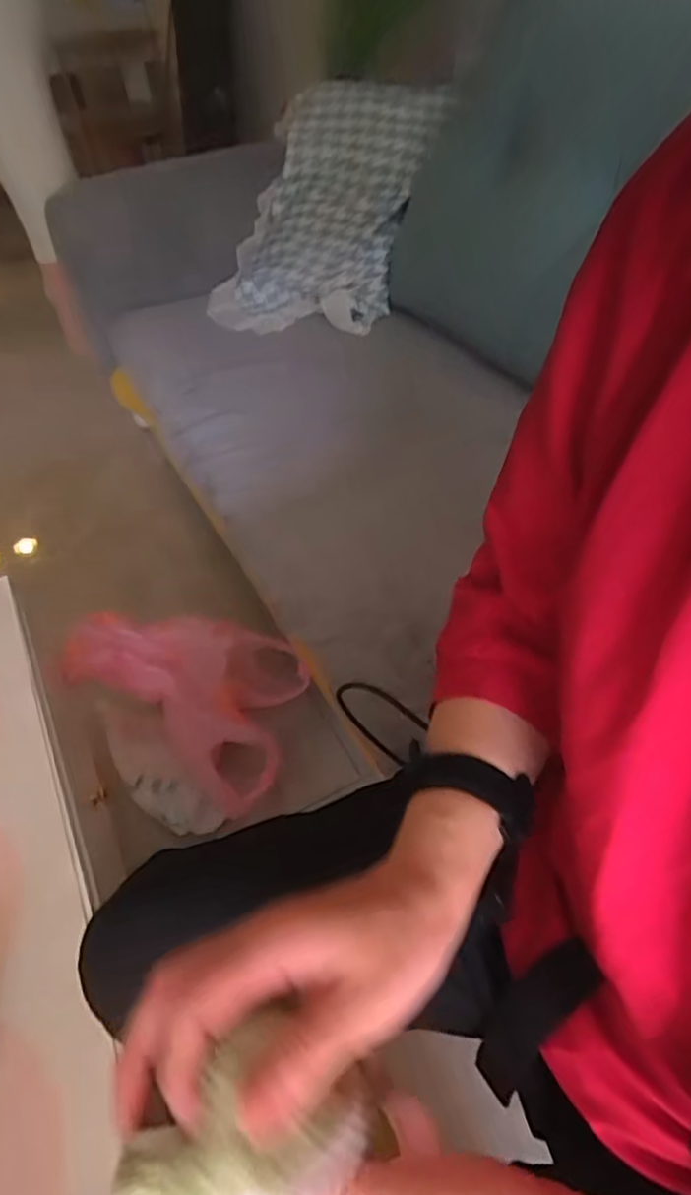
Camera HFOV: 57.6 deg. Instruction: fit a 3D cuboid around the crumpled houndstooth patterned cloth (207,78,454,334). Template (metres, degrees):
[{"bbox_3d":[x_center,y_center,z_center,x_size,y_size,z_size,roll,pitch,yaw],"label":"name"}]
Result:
[{"bbox_3d":[-0.041,-0.763,1.266,0.367,0.103,0.535,17,87,17],"label":"crumpled houndstooth patterned cloth"}]

